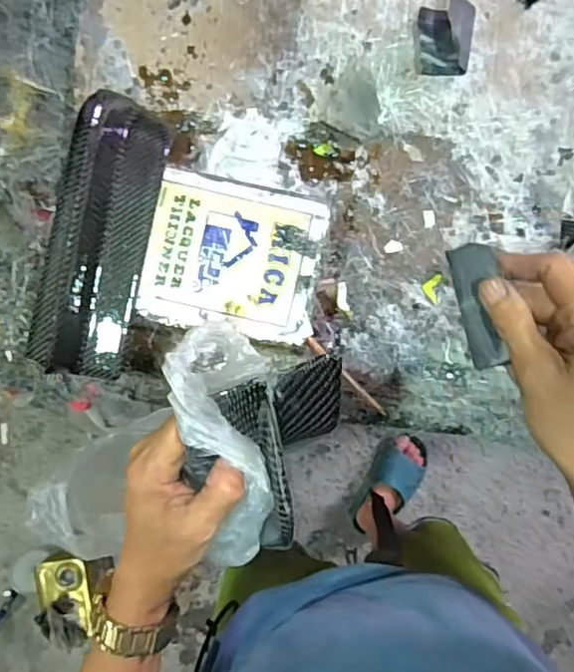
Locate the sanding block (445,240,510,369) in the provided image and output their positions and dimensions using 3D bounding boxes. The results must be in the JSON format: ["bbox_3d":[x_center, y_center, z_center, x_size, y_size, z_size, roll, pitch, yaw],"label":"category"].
[{"bbox_3d":[0.114,-0.018,0.352,0.024,0.008,0.073,-8,85,3],"label":"sanding block"}]

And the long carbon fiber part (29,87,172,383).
[{"bbox_3d":[-0.170,-0.093,0.550,0.073,0.083,0.263,14,92,2],"label":"long carbon fiber part"}]

